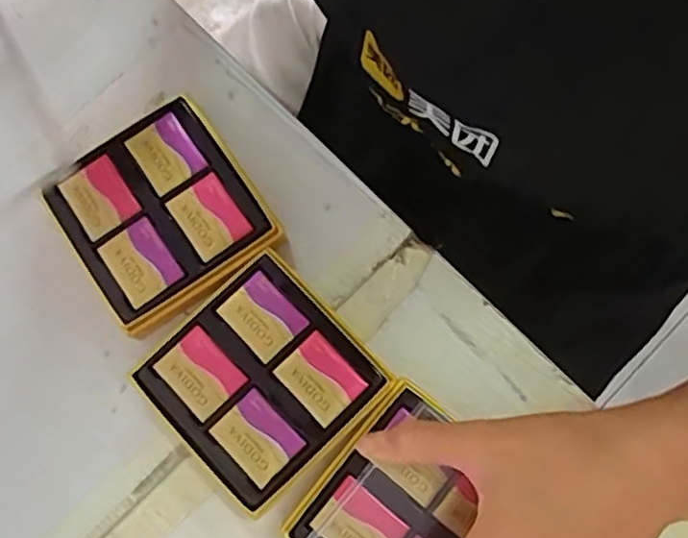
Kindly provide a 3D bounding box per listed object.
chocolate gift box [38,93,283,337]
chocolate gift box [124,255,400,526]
[{"bbox_3d":[-0.098,-0.027,0.355,0.095,0.032,0.096,-35,80,-8],"label":"chocolate gift box"},{"bbox_3d":[-0.041,0.057,0.339,0.098,0.031,0.096,-43,82,-9],"label":"chocolate gift box"}]

